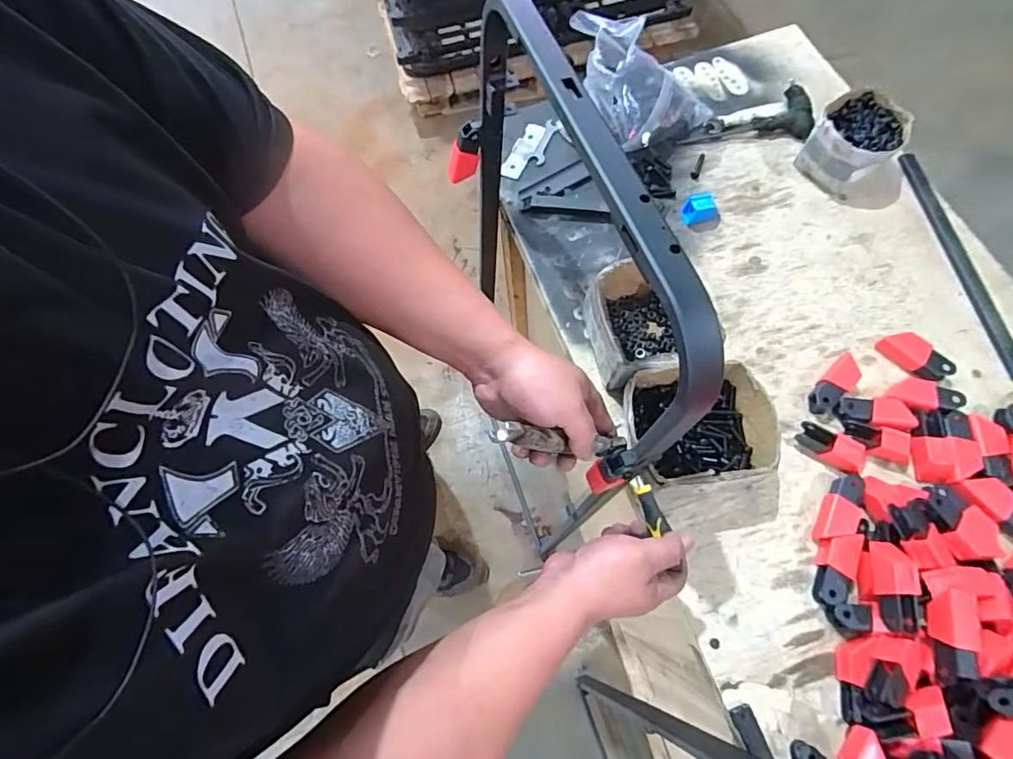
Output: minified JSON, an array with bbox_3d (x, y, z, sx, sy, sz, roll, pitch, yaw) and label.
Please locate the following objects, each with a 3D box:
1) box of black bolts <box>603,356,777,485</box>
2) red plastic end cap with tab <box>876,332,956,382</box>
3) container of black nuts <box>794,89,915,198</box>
[{"bbox_3d":[0.223,0.053,0.614,0.167,0.092,0.157,-8,68,0],"label":"box of black bolts"},{"bbox_3d":[0.535,-0.031,0.661,0.040,0.028,0.084,-40,71,-13],"label":"red plastic end cap with tab"},{"bbox_3d":[0.519,-0.357,0.764,0.120,0.074,0.113,-1,68,2],"label":"container of black nuts"}]

